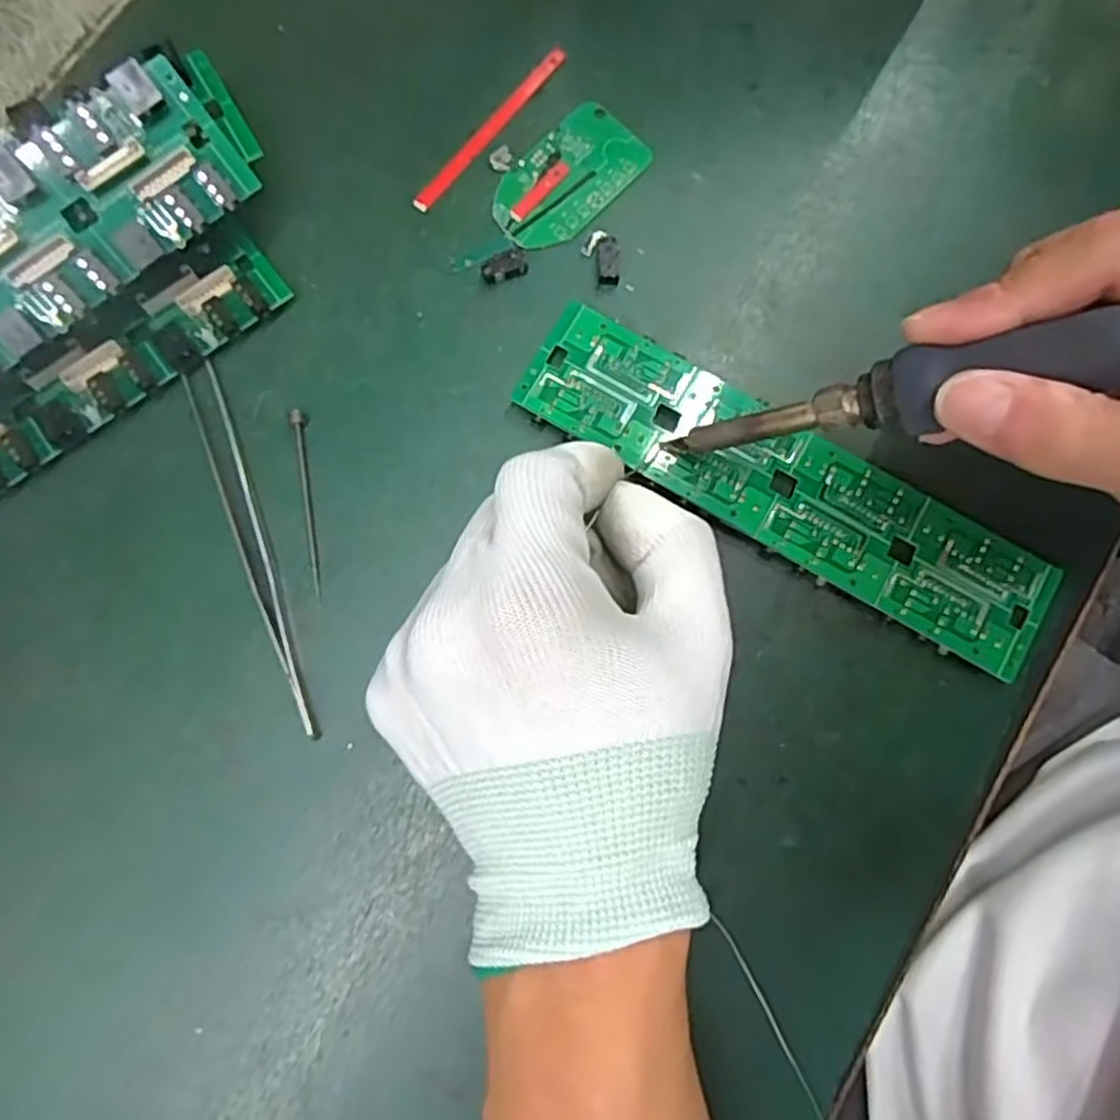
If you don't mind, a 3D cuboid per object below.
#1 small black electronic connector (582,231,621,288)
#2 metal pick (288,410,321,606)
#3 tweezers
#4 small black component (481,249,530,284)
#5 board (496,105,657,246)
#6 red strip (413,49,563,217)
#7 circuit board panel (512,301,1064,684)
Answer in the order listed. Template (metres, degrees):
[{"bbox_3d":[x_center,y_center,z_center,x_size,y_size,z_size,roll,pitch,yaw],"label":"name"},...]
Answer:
[{"bbox_3d":[0.014,-0.105,0.269,0.013,0.004,0.019,3,80,-1],"label":"small black electronic connector"},{"bbox_3d":[-0.083,-0.019,0.252,0.005,0.007,0.064,-7,80,-2],"label":"metal pick"},{"bbox_3d":[-0.099,-0.004,0.248,0.011,0.007,0.124,-19,81,-4],"label":"tweezers"},{"bbox_3d":[-0.019,-0.102,0.268,0.015,0.004,0.011,-26,82,-5],"label":"small black component"},{"bbox_3d":[0.003,-0.136,0.275,0.034,0.004,0.059,41,82,6],"label":"board"},{"bbox_3d":[-0.025,-0.155,0.277,0.008,0.004,0.080,39,81,5],"label":"red strip"},{"bbox_3d":[0.073,-0.025,0.253,0.180,0.004,0.043,31,82,4],"label":"circuit board panel"}]

